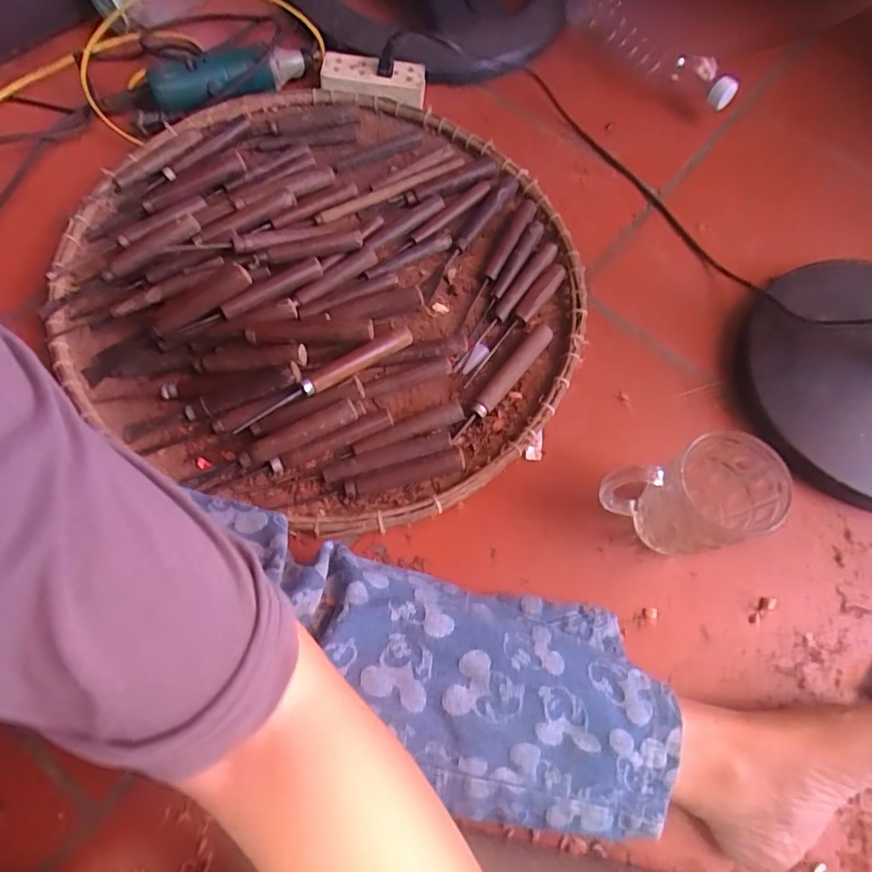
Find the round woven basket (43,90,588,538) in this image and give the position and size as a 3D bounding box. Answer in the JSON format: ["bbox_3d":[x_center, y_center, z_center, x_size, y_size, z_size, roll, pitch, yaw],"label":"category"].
[{"bbox_3d":[-0.107,-0.155,0.563,0.491,0.059,0.463,1,67,-2],"label":"round woven basket"}]

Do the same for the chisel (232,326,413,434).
[{"bbox_3d":[-0.101,-0.056,0.503,0.180,0.018,0.018,-32,72,-15],"label":"chisel"}]

